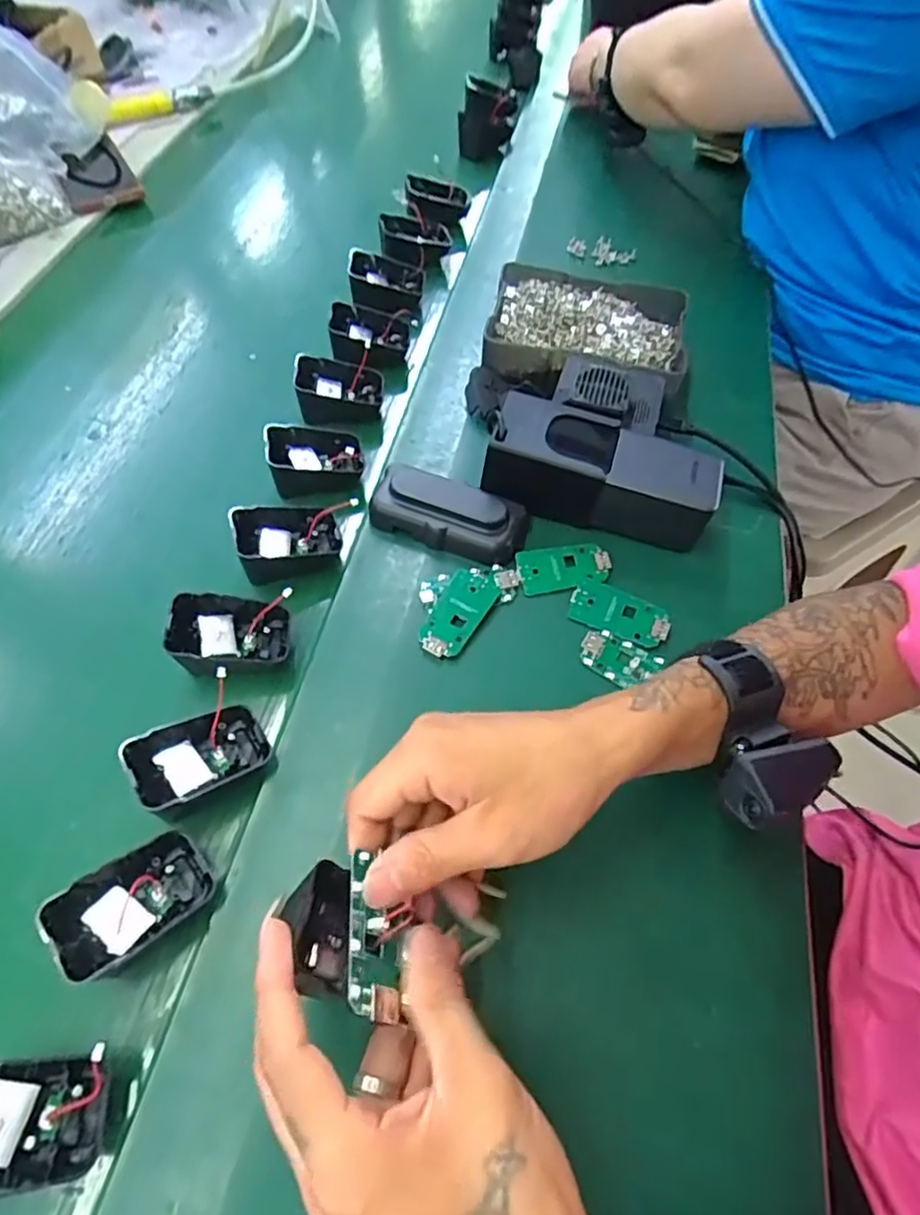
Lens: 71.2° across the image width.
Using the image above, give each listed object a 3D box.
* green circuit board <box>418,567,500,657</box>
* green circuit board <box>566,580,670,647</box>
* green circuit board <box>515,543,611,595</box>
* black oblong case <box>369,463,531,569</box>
[{"bbox_3d":[0.000,0.002,0.415,0.030,0.007,0.069,23,60,14],"label":"green circuit board"},{"bbox_3d":[0.104,0.003,0.418,0.063,0.006,0.032,21,60,13],"label":"green circuit board"},{"bbox_3d":[0.070,-0.029,0.436,0.063,0.007,0.034,-10,58,-5],"label":"green circuit board"},{"bbox_3d":[-0.007,-0.066,0.445,0.104,0.028,0.049,18,59,12],"label":"black oblong case"}]

